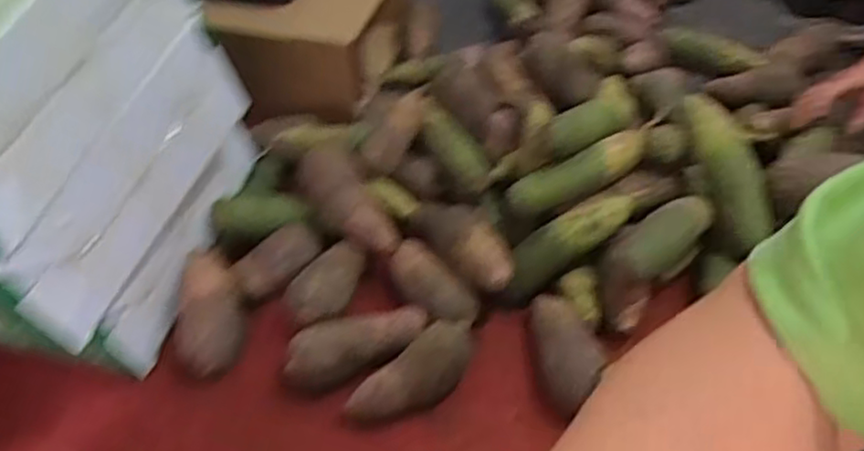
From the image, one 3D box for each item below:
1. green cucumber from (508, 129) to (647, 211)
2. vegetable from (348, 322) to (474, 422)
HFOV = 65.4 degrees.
[{"bbox_3d":[0.189,-0.065,0.850,0.198,0.044,0.042,-25,50,-3],"label":"green cucumber"},{"bbox_3d":[-0.018,0.165,0.756,0.160,0.050,0.065,-33,55,-25],"label":"vegetable"}]

